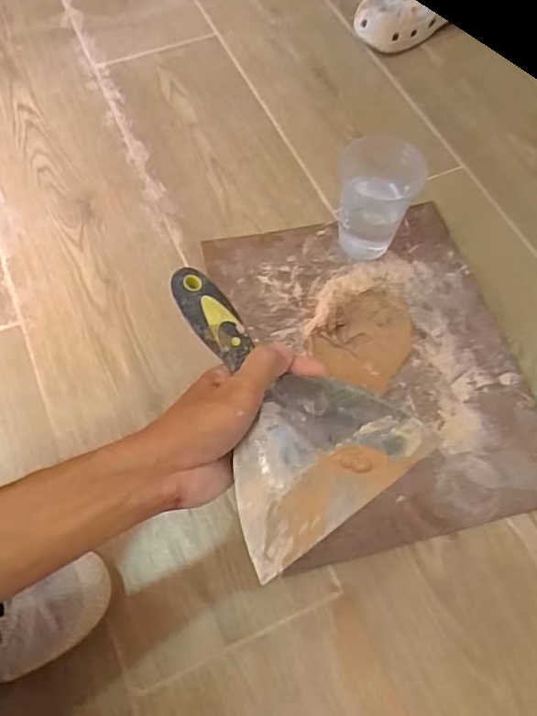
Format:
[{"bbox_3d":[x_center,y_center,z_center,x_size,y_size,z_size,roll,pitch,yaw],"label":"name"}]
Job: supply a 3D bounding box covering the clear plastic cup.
[{"bbox_3d":[0.126,-0.193,0.653,0.094,0.126,0.083,16,64,7],"label":"clear plastic cup"}]

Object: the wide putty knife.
[{"bbox_3d":[-0.005,0.020,0.369,0.133,0.017,0.197,-34,69,-17],"label":"wide putty knife"}]

